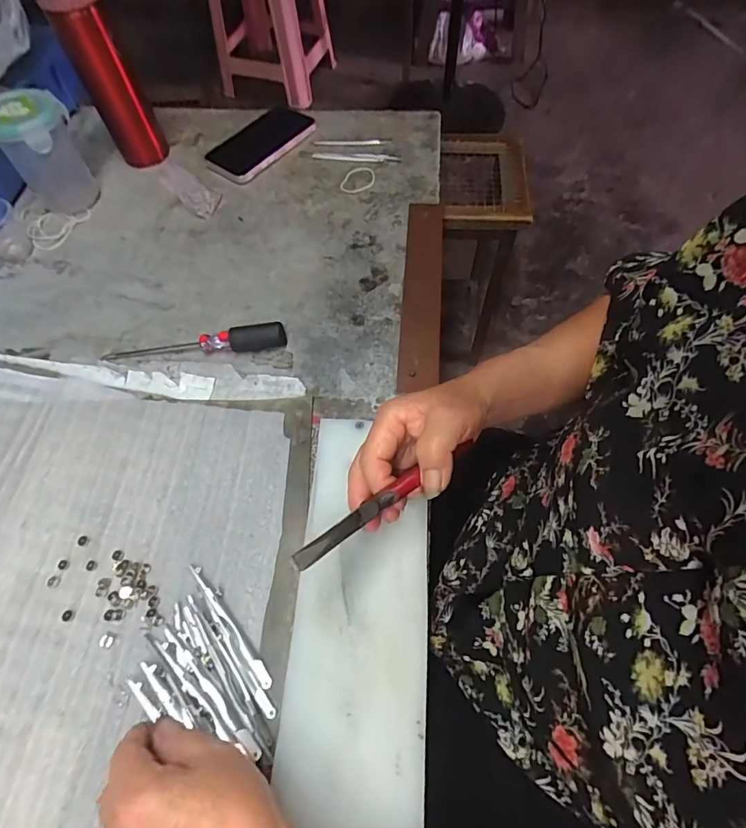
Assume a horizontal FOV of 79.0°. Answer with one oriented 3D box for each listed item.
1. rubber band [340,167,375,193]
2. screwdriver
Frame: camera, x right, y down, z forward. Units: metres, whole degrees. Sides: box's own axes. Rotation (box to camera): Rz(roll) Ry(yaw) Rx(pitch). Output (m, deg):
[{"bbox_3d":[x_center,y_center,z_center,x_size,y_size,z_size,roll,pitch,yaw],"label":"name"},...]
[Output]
[{"bbox_3d":[-0.019,-0.284,0.551,0.047,0.004,0.039,-24,68,-4],"label":"rubber band"},{"bbox_3d":[-0.177,-0.069,0.444,0.181,0.022,0.019,-5,61,0],"label":"screwdriver"}]

